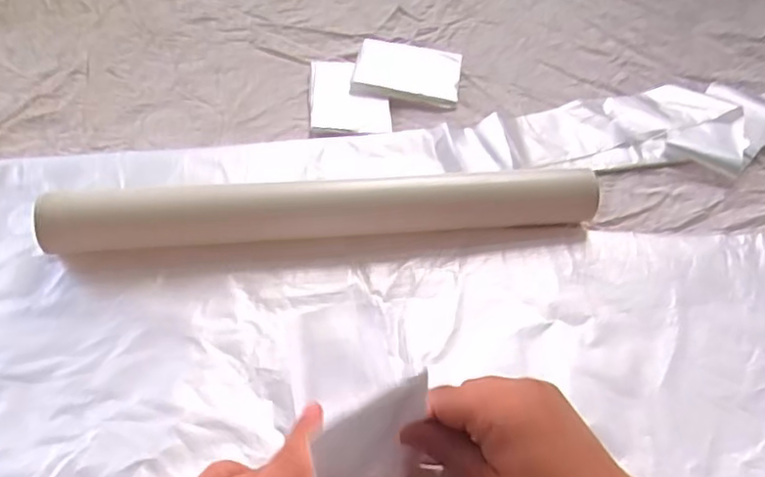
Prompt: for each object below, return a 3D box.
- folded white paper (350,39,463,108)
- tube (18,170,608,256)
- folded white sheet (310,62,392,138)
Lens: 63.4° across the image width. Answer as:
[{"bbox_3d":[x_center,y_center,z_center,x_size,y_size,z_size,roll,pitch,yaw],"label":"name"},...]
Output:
[{"bbox_3d":[0.023,-0.144,0.534,0.090,0.008,0.072,8,53,1],"label":"folded white paper"},{"bbox_3d":[-0.033,-0.023,0.417,0.359,0.038,0.046,-4,54,-7],"label":"tube"},{"bbox_3d":[-0.027,-0.116,0.512,0.064,0.011,0.080,-1,54,-5],"label":"folded white sheet"}]

